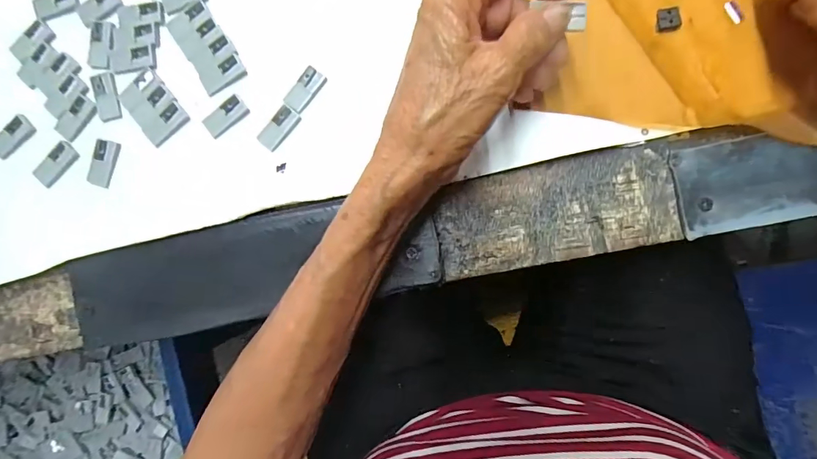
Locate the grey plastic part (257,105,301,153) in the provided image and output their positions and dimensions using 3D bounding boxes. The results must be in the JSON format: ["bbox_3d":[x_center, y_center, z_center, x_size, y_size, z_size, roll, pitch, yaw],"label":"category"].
[{"bbox_3d":[-0.077,-0.060,0.255,0.013,0.004,0.027,37,91,3],"label":"grey plastic part"}]

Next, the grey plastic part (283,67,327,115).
[{"bbox_3d":[-0.062,-0.083,0.257,0.014,0.004,0.028,37,91,3],"label":"grey plastic part"}]

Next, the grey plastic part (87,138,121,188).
[{"bbox_3d":[-0.184,-0.040,0.259,0.014,0.004,0.028,14,90,3],"label":"grey plastic part"}]

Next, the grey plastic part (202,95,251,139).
[{"bbox_3d":[-0.110,-0.068,0.258,0.027,0.004,0.013,-39,87,2],"label":"grey plastic part"}]

